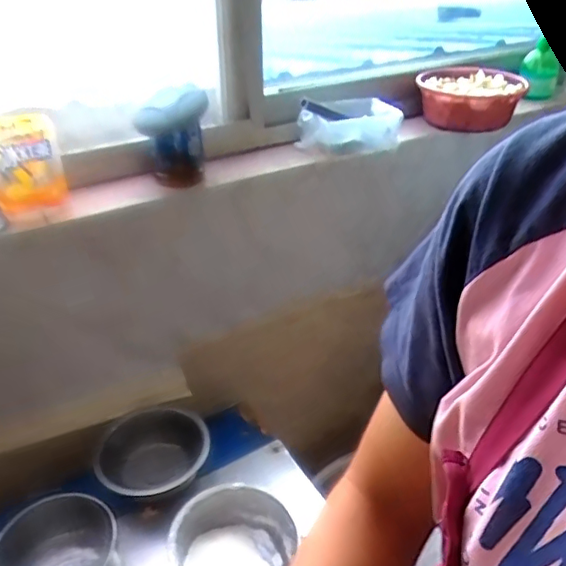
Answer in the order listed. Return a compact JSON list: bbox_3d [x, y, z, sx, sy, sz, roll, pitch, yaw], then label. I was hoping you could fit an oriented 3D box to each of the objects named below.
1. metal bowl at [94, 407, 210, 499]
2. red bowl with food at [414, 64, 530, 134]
[{"bbox_3d":[-0.216,0.286,0.942,0.191,0.061,0.180,-16,36,-24],"label":"metal bowl"},{"bbox_3d":[0.404,-0.403,1.225,0.211,0.079,0.262,13,35,20],"label":"red bowl with food"}]

